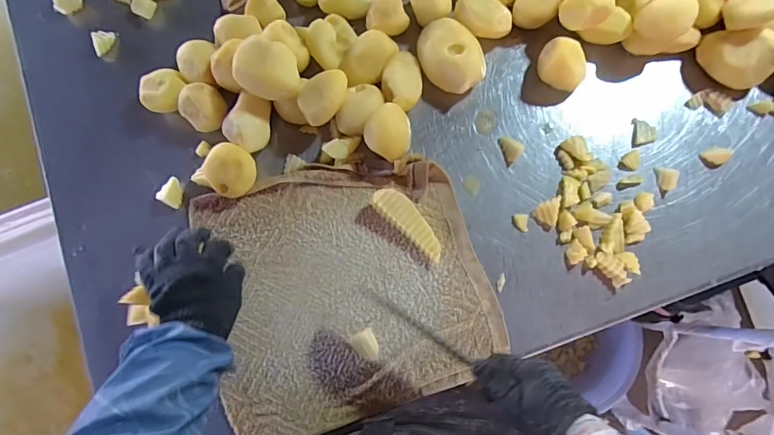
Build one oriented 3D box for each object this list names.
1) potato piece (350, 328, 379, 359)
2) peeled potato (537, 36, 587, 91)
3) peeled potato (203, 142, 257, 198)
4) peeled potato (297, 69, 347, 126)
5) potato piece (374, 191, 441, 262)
[{"bbox_3d":[-0.024,0.153,0.528,0.027,0.012,0.035,-28,81,-3],"label":"potato piece"},{"bbox_3d":[0.230,-0.200,0.582,0.066,0.048,0.056,21,81,5],"label":"peeled potato"},{"bbox_3d":[-0.191,-0.057,0.546,0.053,0.054,0.060,35,83,7],"label":"peeled potato"},{"bbox_3d":[-0.075,-0.148,0.543,0.070,0.033,0.043,-43,82,-6],"label":"peeled potato"},{"bbox_3d":[0.030,0.005,0.542,0.106,0.028,0.032,42,84,8],"label":"potato piece"}]

